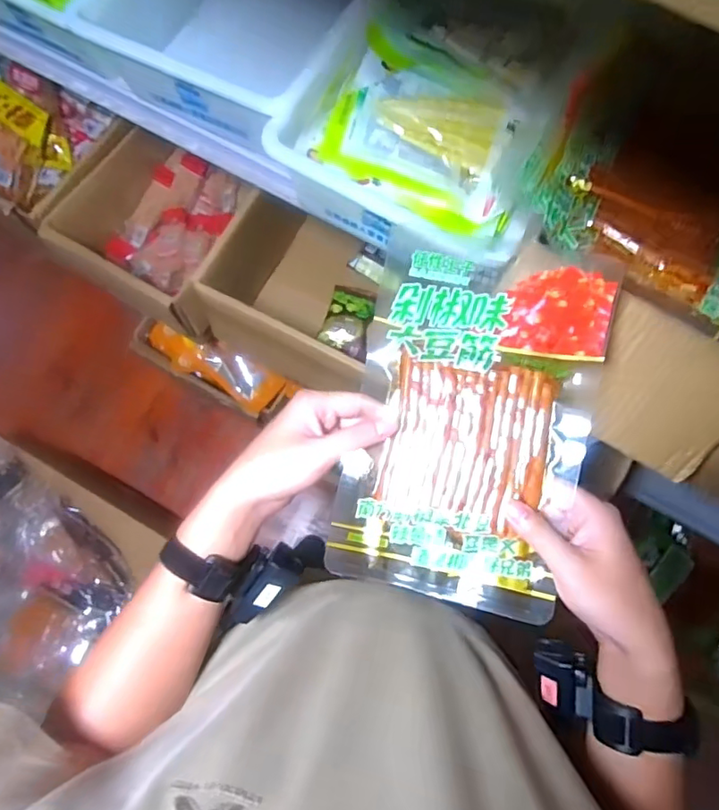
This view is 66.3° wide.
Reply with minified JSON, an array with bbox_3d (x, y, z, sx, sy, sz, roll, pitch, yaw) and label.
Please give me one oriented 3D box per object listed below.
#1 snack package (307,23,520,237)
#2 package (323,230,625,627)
[{"bbox_3d":[0.076,-0.300,0.617,0.211,0.042,0.172,24,77,4],"label":"snack package"},{"bbox_3d":[0.084,0.012,0.417,0.173,0.025,0.274,12,88,8],"label":"package"}]

